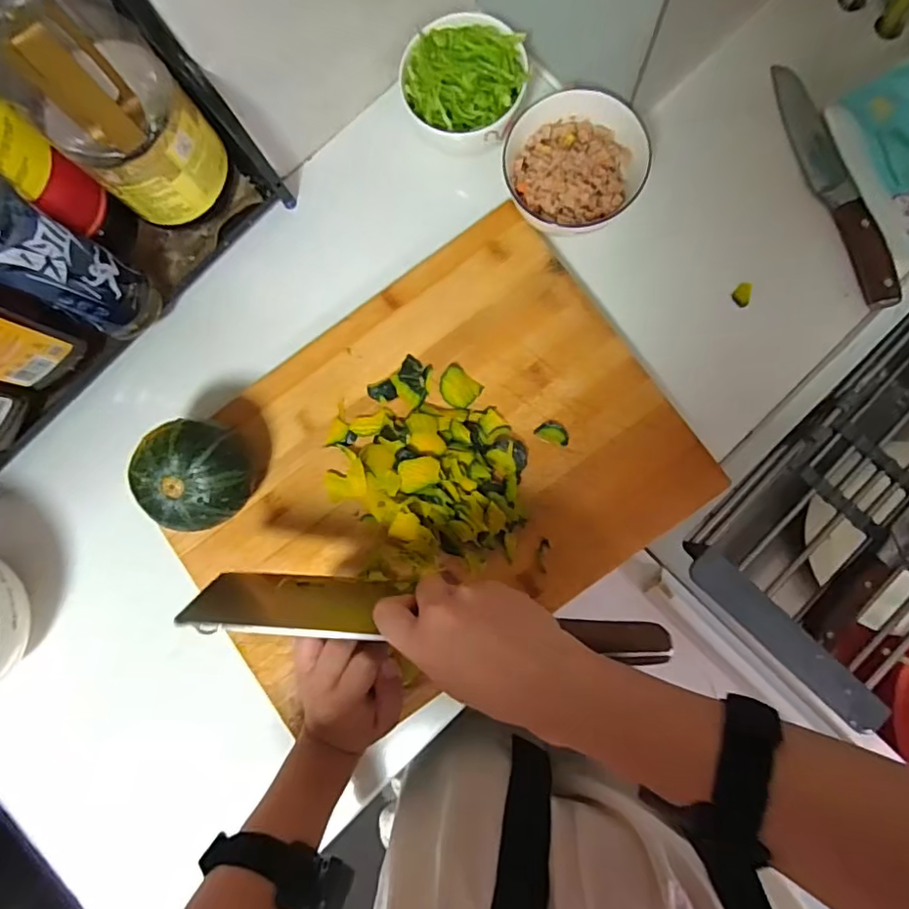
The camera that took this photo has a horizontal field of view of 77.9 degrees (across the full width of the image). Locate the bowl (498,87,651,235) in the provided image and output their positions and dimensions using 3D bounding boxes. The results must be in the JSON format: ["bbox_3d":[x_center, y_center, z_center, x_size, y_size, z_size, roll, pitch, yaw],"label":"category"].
[{"bbox_3d":[0.097,-0.239,0.472,0.109,0.045,0.109,0,85,4],"label":"bowl"}]

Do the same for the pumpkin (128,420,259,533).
[{"bbox_3d":[-0.204,0.018,0.454,0.080,0.072,0.082,0,85,4],"label":"pumpkin"}]

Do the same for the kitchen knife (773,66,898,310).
[{"bbox_3d":[0.317,-0.227,0.471,0.032,0.019,0.222,-18,84,2],"label":"kitchen knife"}]

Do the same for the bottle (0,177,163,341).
[{"bbox_3d":[-0.304,-0.148,0.389,0.076,0.216,0.059,30,88,6],"label":"bottle"}]

